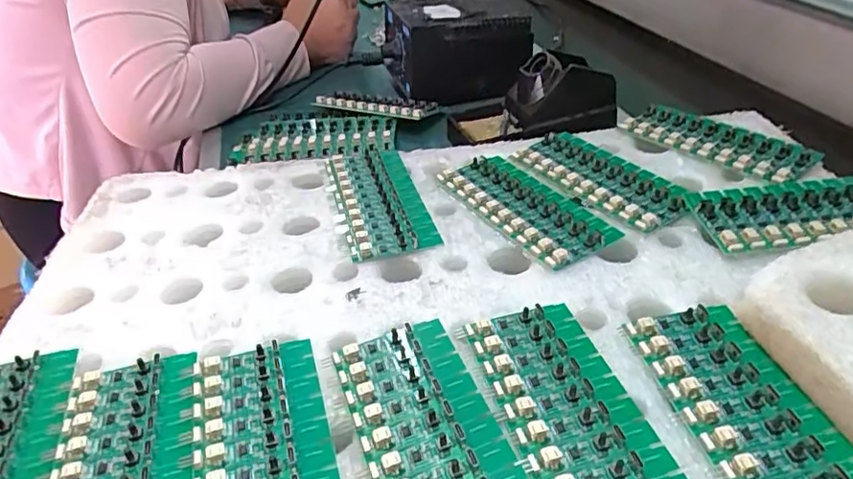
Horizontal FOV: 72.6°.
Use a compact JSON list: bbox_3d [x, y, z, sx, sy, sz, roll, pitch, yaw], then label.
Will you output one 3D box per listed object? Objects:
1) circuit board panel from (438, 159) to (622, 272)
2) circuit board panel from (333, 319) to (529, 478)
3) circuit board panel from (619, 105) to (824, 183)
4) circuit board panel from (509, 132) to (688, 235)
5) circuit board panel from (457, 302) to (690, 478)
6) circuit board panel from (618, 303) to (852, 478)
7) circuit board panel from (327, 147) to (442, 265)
[{"bbox_3d":[0.069,-0.028,0.416,0.061,0.006,0.134,-23,41,-23],"label":"circuit board panel"},{"bbox_3d":[0.003,0.091,0.268,0.062,0.011,0.136,-16,39,-14],"label":"circuit board panel"},{"bbox_3d":[0.229,-0.079,0.463,0.055,0.011,0.138,-29,43,-28],"label":"circuit board panel"},{"bbox_3d":[0.132,-0.051,0.440,0.068,0.006,0.138,-28,43,-27],"label":"circuit board panel"},{"bbox_3d":[0.069,0.081,0.275,0.067,0.006,0.136,-12,38,-9],"label":"circuit board panel"},{"bbox_3d":[0.151,0.083,0.267,0.064,0.011,0.136,-10,38,-7],"label":"circuit board panel"},{"bbox_3d":[-0.039,-0.035,0.440,0.064,0.005,0.145,-12,38,-10],"label":"circuit board panel"}]

